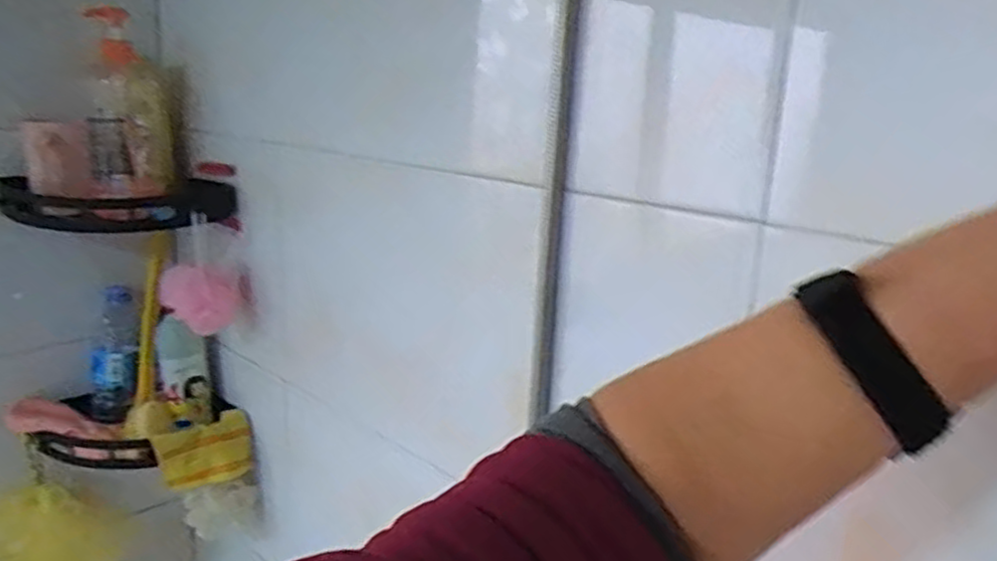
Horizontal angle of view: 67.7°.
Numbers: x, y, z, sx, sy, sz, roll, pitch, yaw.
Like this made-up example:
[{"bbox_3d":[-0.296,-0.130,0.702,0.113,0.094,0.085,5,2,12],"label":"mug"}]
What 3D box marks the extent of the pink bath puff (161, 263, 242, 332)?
[{"bbox_3d":[-0.372,0.023,0.938,0.092,0.083,0.082,-3,16,-19],"label":"pink bath puff"}]

